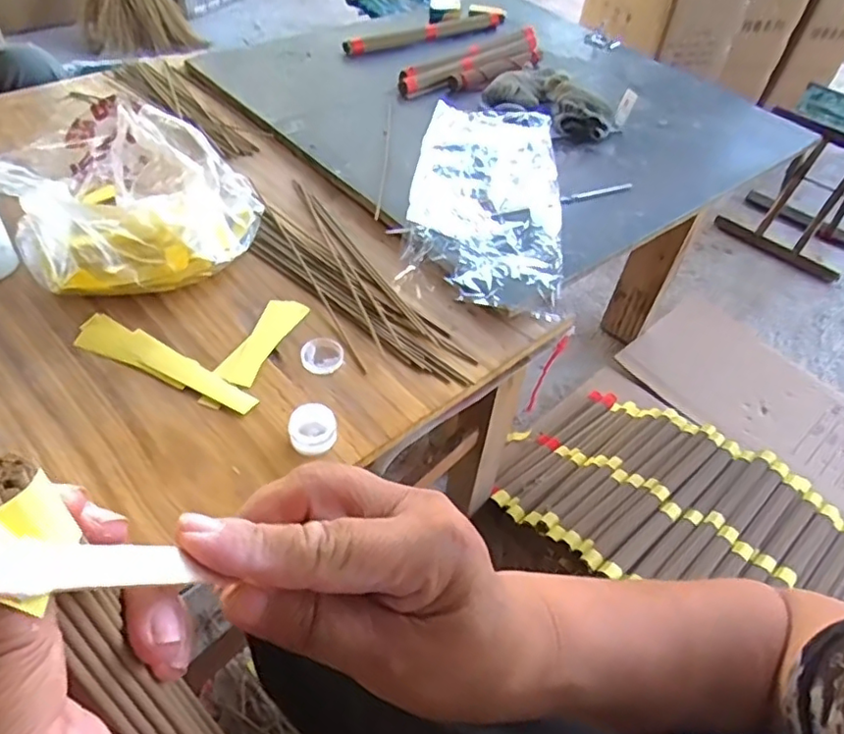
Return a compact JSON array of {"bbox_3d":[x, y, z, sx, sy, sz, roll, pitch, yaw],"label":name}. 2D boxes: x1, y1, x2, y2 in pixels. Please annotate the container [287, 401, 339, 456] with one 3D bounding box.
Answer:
[{"bbox_3d":[-0.088,0.049,0.493,0.037,0.023,0.034,3,48,-4],"label":"container"}]

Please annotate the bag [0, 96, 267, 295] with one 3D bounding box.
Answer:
[{"bbox_3d":[-0.318,-0.181,0.633,0.272,0.091,0.230,23,49,14],"label":"bag"}]

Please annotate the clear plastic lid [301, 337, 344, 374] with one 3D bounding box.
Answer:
[{"bbox_3d":[-0.091,-0.011,0.563,0.039,0.006,0.039,3,48,-4],"label":"clear plastic lid"}]

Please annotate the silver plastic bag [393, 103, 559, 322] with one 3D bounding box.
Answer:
[{"bbox_3d":[0.078,-0.222,0.735,0.168,0.029,0.405,8,47,0],"label":"silver plastic bag"}]

